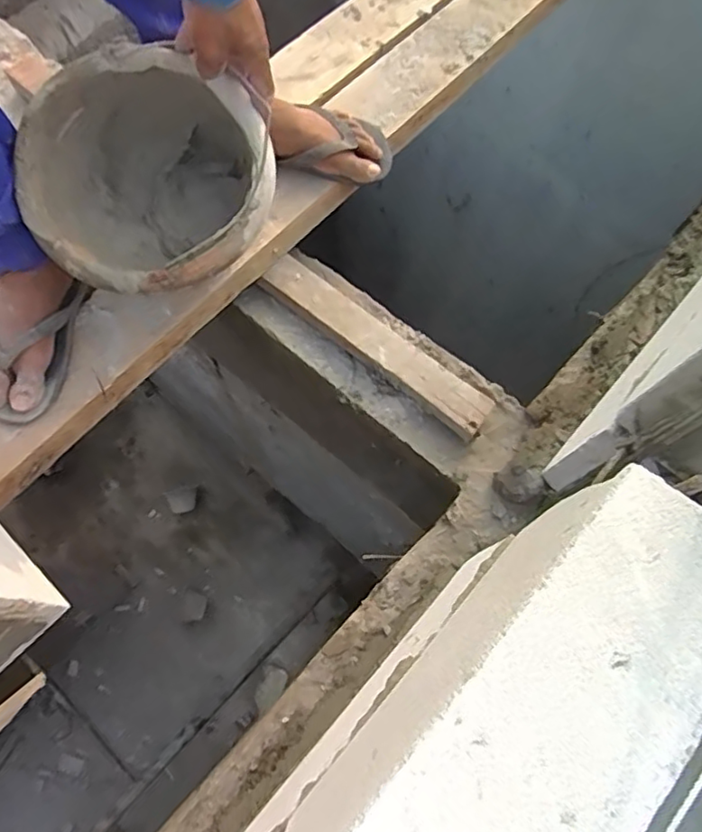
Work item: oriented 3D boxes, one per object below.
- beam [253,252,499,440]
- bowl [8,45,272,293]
[{"bbox_3d":[0.031,-0.099,0.807,0.352,0.029,0.053,38,74,12],"label":"beam"},{"bbox_3d":[-0.208,-0.247,0.660,0.257,0.125,0.240,42,93,3],"label":"bowl"}]

